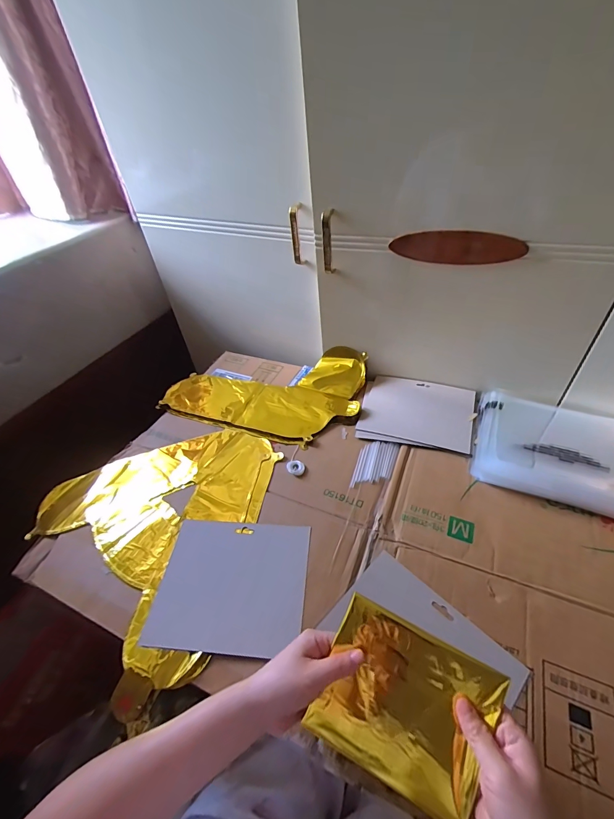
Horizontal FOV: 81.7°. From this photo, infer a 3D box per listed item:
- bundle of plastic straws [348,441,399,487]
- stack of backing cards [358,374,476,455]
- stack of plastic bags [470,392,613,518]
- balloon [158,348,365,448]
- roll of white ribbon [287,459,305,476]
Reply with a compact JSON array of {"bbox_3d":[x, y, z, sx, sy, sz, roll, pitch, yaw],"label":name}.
[{"bbox_3d":[0.114,0.090,0.590,0.060,0.004,0.101,13,48,19],"label":"bundle of plastic straws"},{"bbox_3d":[0.206,0.000,0.665,0.201,0.007,0.168,8,46,14],"label":"stack of backing cards"},{"bbox_3d":[0.403,0.053,0.574,0.231,0.025,0.217,14,48,20],"label":"stack of plastic bags"},{"bbox_3d":[-0.091,-0.054,0.727,0.394,0.044,0.230,12,47,18],"label":"balloon"},{"bbox_3d":[-0.019,0.097,0.591,0.032,0.006,0.026,28,54,30],"label":"roll of white ribbon"}]

